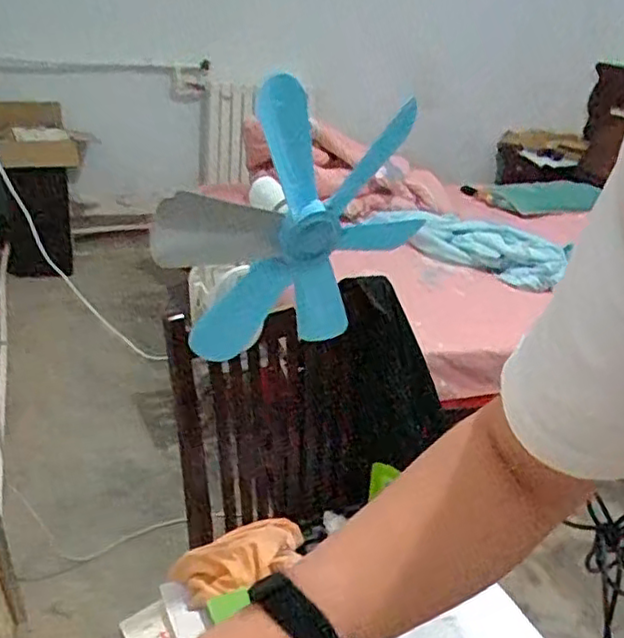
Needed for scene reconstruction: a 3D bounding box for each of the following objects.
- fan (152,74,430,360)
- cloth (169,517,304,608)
[{"bbox_3d":[-0.019,-0.105,0.831,0.359,0.368,0.062,-5,45,-32],"label":"fan"},{"bbox_3d":[-0.112,0.401,1.136,0.236,0.069,0.098,-11,30,-32],"label":"cloth"}]

